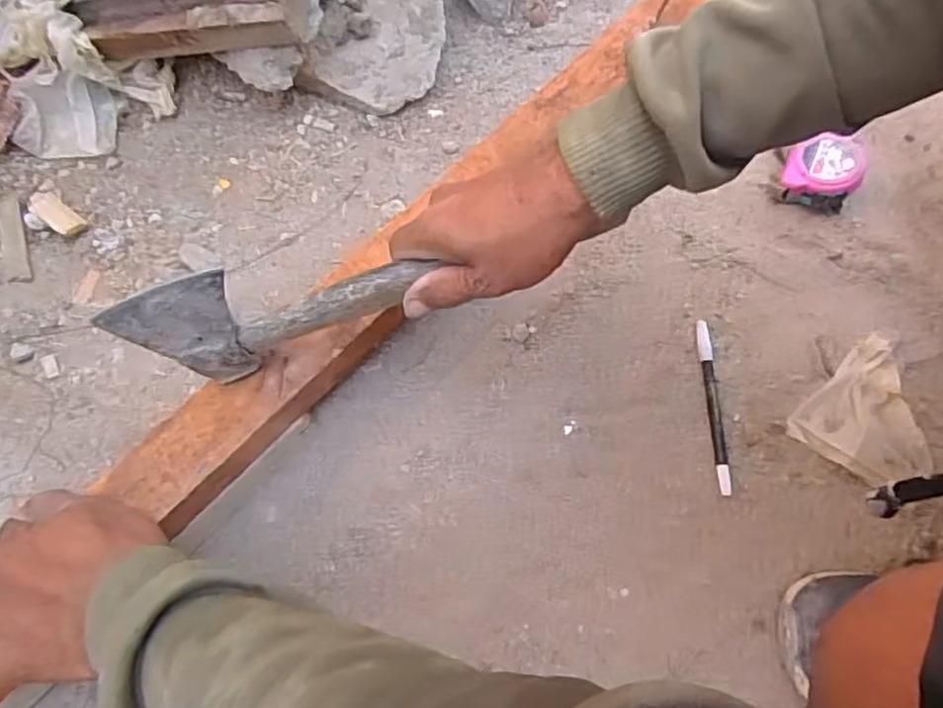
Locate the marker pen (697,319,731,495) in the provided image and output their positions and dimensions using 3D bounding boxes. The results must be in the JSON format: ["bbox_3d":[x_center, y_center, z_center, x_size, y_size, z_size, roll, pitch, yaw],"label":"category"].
[{"bbox_3d":[0.197,0.040,0.531,0.011,0.010,0.144,0,70,-2],"label":"marker pen"}]

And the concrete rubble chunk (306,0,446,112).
[{"bbox_3d":[-0.089,-0.313,0.636,0.119,0.043,0.158,9,70,2],"label":"concrete rubble chunk"}]

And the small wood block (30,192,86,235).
[{"bbox_3d":[-0.370,-0.126,0.579,0.059,0.007,0.022,35,73,10],"label":"small wood block"}]

